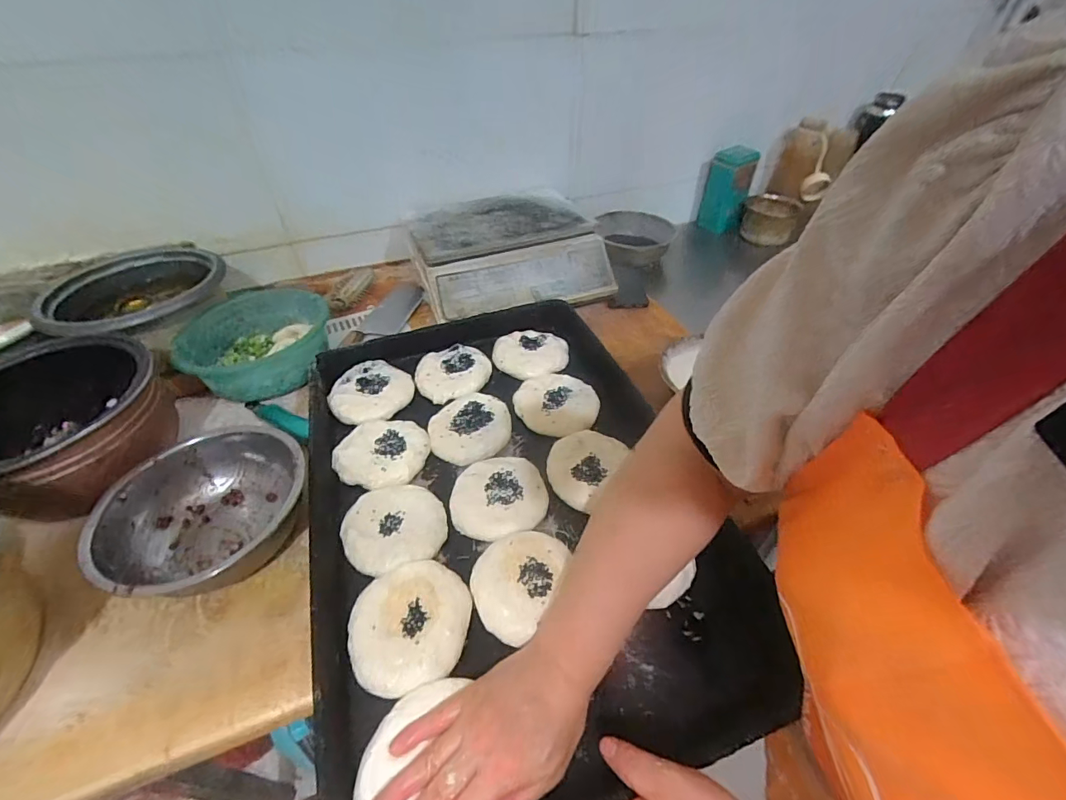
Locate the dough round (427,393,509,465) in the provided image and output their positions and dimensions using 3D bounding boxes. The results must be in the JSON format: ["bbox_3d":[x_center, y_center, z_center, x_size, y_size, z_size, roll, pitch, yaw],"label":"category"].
[{"bbox_3d":[-0.083,0.034,0.599,0.102,0.023,0.099,-1,43,1],"label":"dough round"}]

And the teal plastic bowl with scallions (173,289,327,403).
[{"bbox_3d":[-0.401,-0.079,0.686,0.196,0.072,0.184,-17,45,-15],"label":"teal plastic bowl with scallions"}]

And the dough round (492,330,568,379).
[{"bbox_3d":[-0.004,-0.069,0.685,0.099,0.024,0.099,-1,43,1],"label":"dough round"}]

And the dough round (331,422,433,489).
[{"bbox_3d":[-0.185,0.064,0.566,0.100,0.019,0.094,-1,43,1],"label":"dough round"}]

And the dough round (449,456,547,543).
[{"bbox_3d":[-0.040,0.108,0.521,0.104,0.019,0.093,-13,45,-12],"label":"dough round"}]

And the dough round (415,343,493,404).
[{"bbox_3d":[-0.114,-0.040,0.669,0.104,0.030,0.104,-1,43,1],"label":"dough round"}]

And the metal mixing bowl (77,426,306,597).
[{"bbox_3d":[-0.343,0.120,0.495,0.176,0.073,0.194,30,52,29],"label":"metal mixing bowl"}]

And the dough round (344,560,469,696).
[{"bbox_3d":[-0.113,0.204,0.428,0.107,0.014,0.108,-1,43,1],"label":"dough round"}]

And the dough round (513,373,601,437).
[{"bbox_3d":[0.031,0.004,0.617,0.109,0.018,0.094,8,44,10],"label":"dough round"}]

